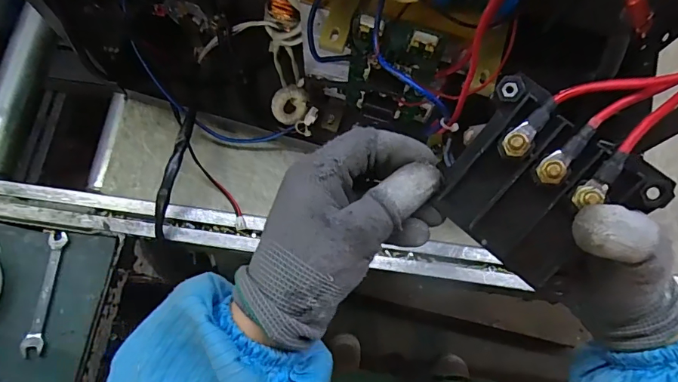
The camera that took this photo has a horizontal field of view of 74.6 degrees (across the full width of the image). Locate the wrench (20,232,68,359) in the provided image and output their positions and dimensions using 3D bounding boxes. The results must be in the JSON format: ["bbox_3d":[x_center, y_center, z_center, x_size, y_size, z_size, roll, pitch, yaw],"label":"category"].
[{"bbox_3d":[-0.304,0.104,0.459,0.019,0.005,0.123,3,74,-1],"label":"wrench"}]

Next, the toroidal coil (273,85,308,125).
[{"bbox_3d":[-0.054,-0.096,0.496,0.037,0.014,0.042,16,102,-31],"label":"toroidal coil"}]

